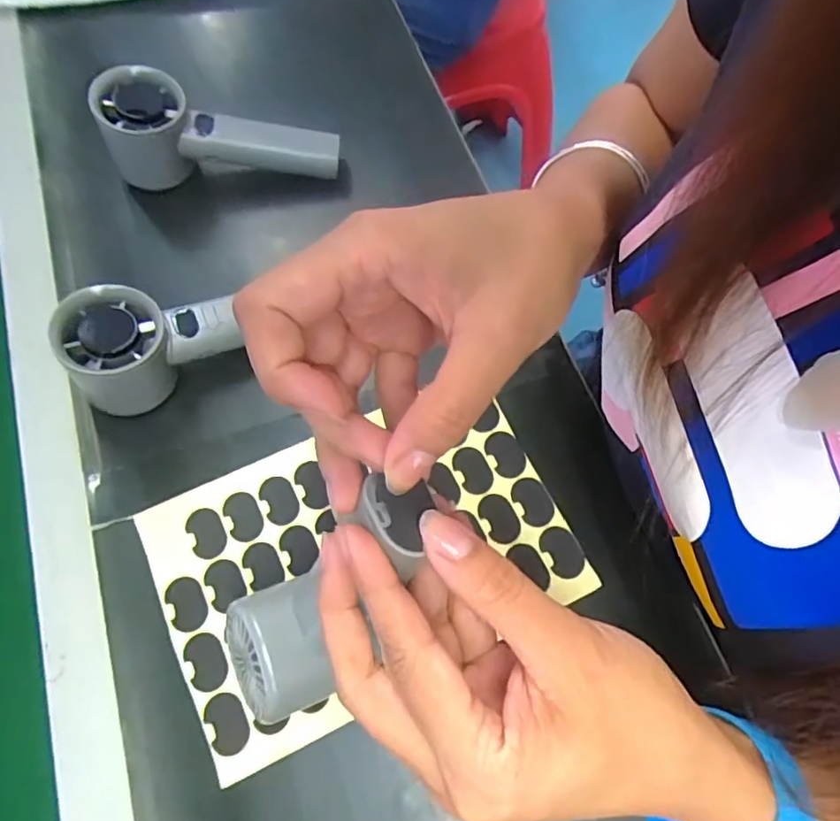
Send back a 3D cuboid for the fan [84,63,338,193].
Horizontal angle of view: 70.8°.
[{"bbox_3d":[-0.134,-0.192,0.404,0.151,0.067,0.048,-3,70,-2],"label":"fan"}]

